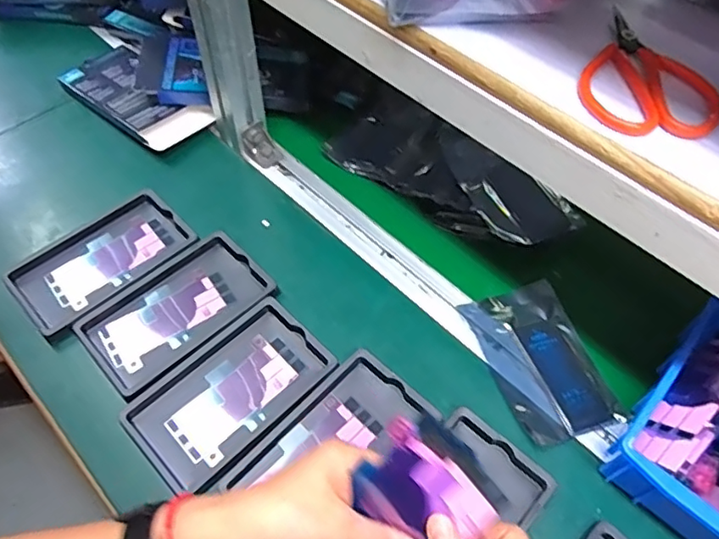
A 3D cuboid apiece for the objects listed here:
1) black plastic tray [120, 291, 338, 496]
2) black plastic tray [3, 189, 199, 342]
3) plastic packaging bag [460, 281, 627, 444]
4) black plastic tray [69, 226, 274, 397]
[{"bbox_3d":[-0.104,0.101,0.468,0.094,0.013,0.157,39,62,22],"label":"black plastic tray"},{"bbox_3d":[-0.245,-0.010,0.540,0.092,0.015,0.156,40,62,22],"label":"black plastic tray"},{"bbox_3d":[0.157,0.077,0.497,0.088,0.008,0.144,-12,57,-12],"label":"plastic packaging bag"},{"bbox_3d":[-0.164,0.035,0.512,0.159,0.013,0.098,-37,65,-25],"label":"black plastic tray"}]

